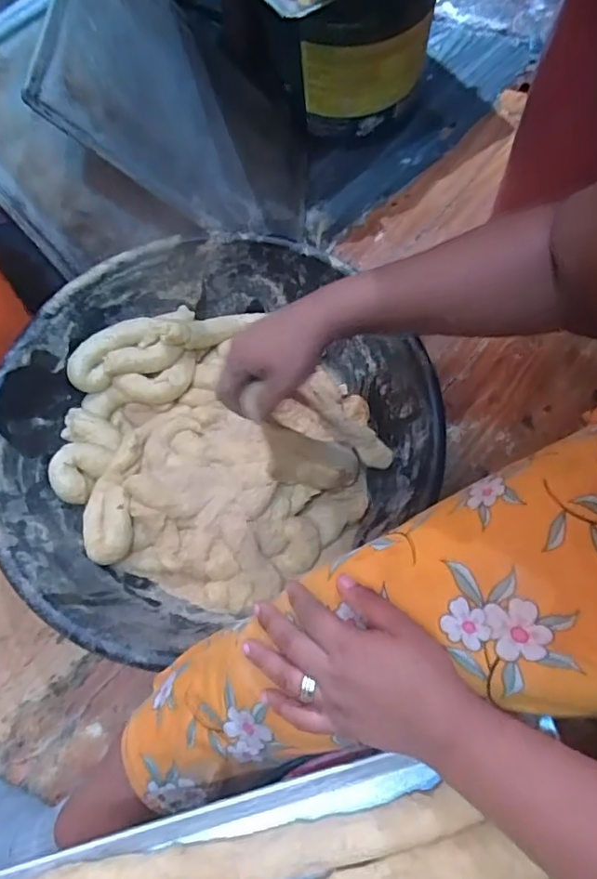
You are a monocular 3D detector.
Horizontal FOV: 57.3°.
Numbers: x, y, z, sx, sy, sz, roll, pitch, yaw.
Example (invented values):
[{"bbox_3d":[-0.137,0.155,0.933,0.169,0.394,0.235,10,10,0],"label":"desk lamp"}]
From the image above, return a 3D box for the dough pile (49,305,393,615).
[{"bbox_3d":[-0.116,0.005,0.751,0.421,0.102,0.389,21,71,11],"label":"dough pile"}]

